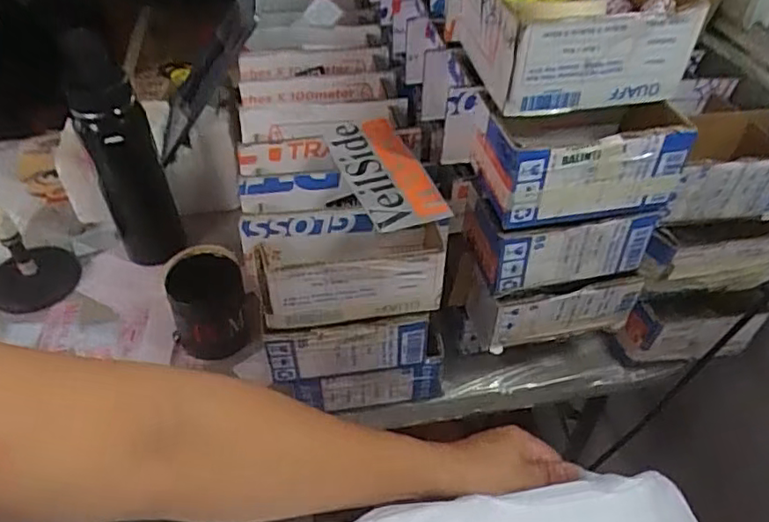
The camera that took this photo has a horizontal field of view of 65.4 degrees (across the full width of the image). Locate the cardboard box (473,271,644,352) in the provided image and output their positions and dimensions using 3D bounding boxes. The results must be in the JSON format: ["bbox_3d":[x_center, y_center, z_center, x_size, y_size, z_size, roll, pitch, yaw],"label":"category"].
[{"bbox_3d":[0.170,0.040,0.611,0.152,0.090,0.060,-9,46,-10],"label":"cardboard box"}]

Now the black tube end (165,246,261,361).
[{"bbox_3d":[-0.191,0.044,0.679,0.088,0.103,0.086,-11,46,-11],"label":"black tube end"}]

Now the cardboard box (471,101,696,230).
[{"bbox_3d":[0.163,-0.093,0.514,0.157,0.078,0.090,-8,45,-9],"label":"cardboard box"}]

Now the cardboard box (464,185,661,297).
[{"bbox_3d":[0.161,-0.029,0.561,0.157,0.075,0.080,-6,45,-6],"label":"cardboard box"}]

